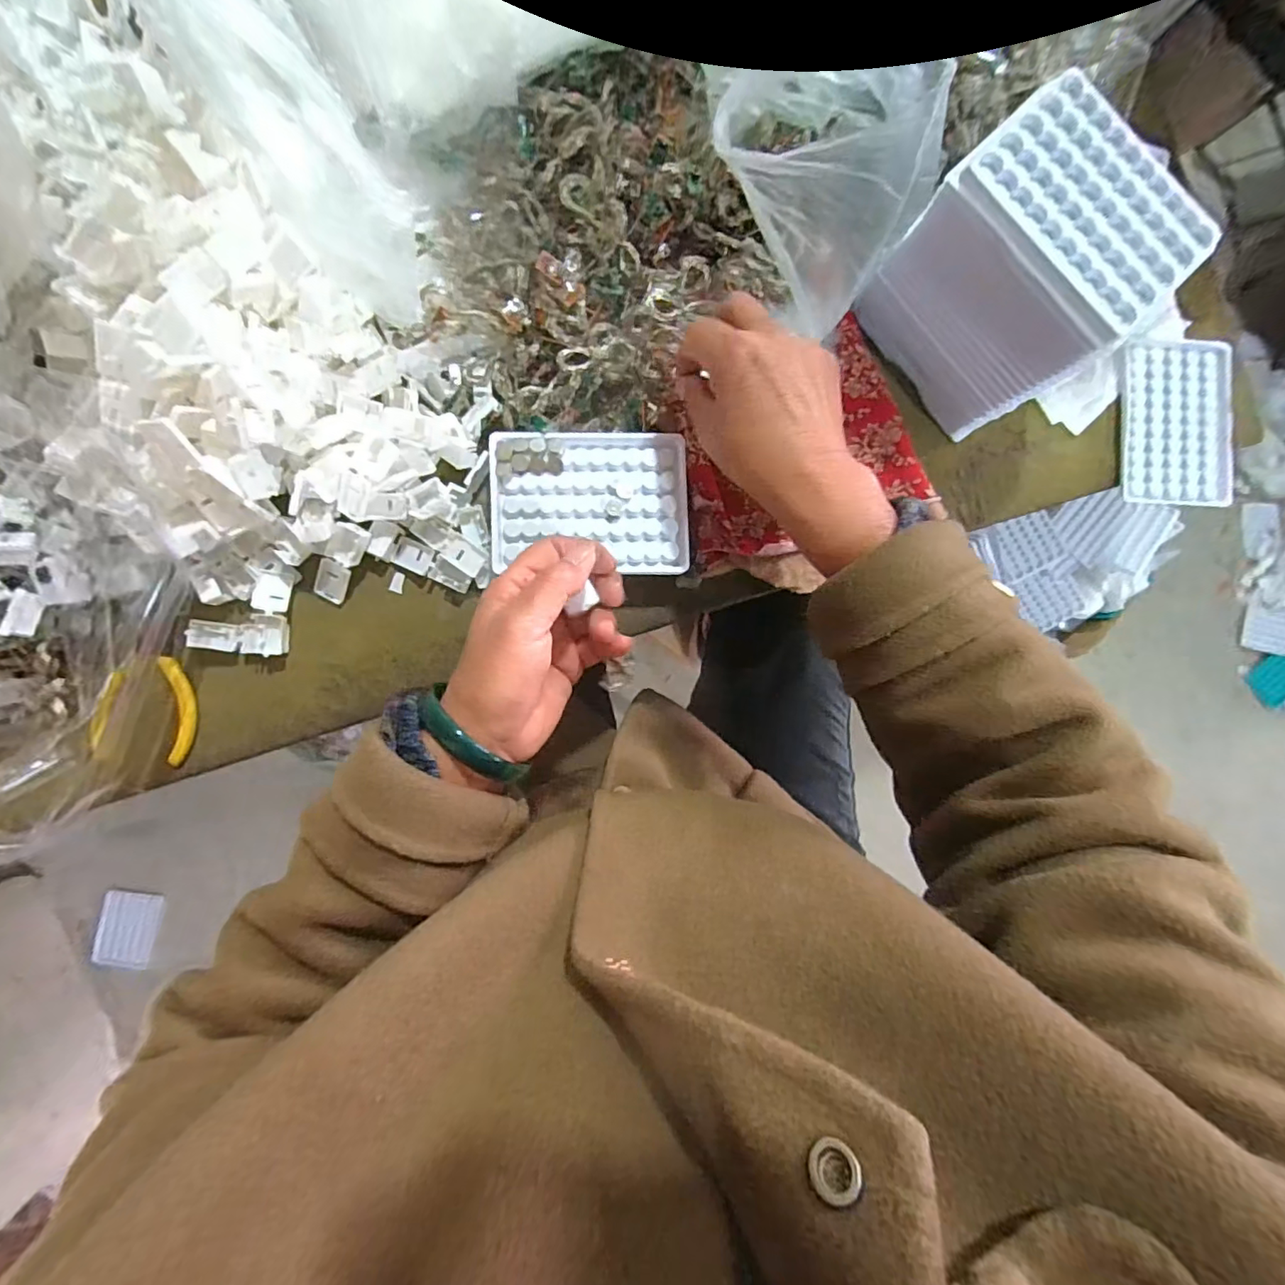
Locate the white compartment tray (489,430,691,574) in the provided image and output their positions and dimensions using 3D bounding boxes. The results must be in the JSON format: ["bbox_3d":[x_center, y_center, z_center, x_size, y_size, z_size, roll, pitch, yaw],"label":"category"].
[{"bbox_3d":[-0.035,-0.095,0.369,0.129,0.011,0.092,1,89,-6],"label":"white compartment tray"}]

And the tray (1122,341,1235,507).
[{"bbox_3d":[0.419,-0.173,0.430,0.094,0.010,0.125,2,89,-6],"label":"tray"}]

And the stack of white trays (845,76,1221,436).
[{"bbox_3d":[0.231,-0.228,0.348,0.084,0.130,0.124,-43,94,-5],"label":"stack of white trays"}]

